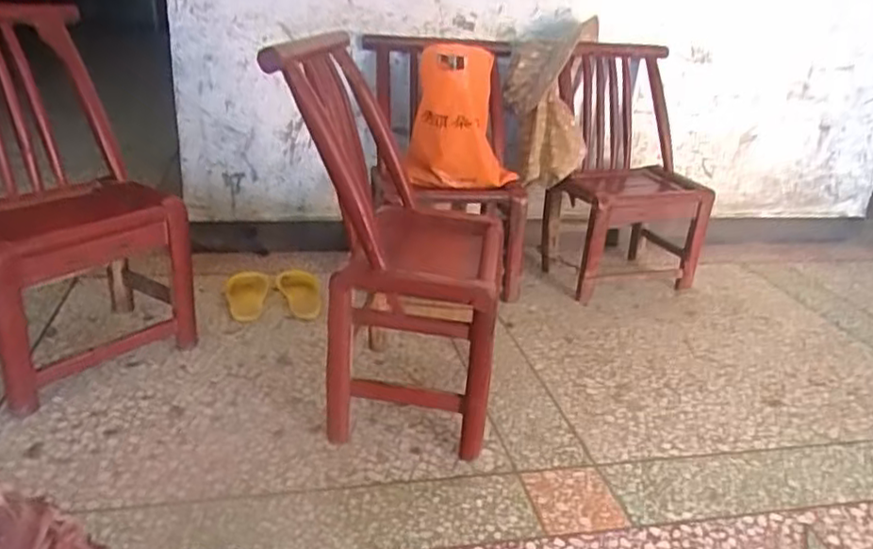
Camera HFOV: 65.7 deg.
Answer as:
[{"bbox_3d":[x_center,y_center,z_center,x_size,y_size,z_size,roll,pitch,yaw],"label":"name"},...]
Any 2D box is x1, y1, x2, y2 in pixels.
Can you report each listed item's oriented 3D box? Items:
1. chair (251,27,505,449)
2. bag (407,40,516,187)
[{"bbox_3d":[-0.058,-0.063,1.227,0.339,0.660,0.379,5,23,3],"label":"chair"},{"bbox_3d":[0.060,-0.386,1.672,0.248,0.330,0.167,4,24,-1],"label":"bag"}]

